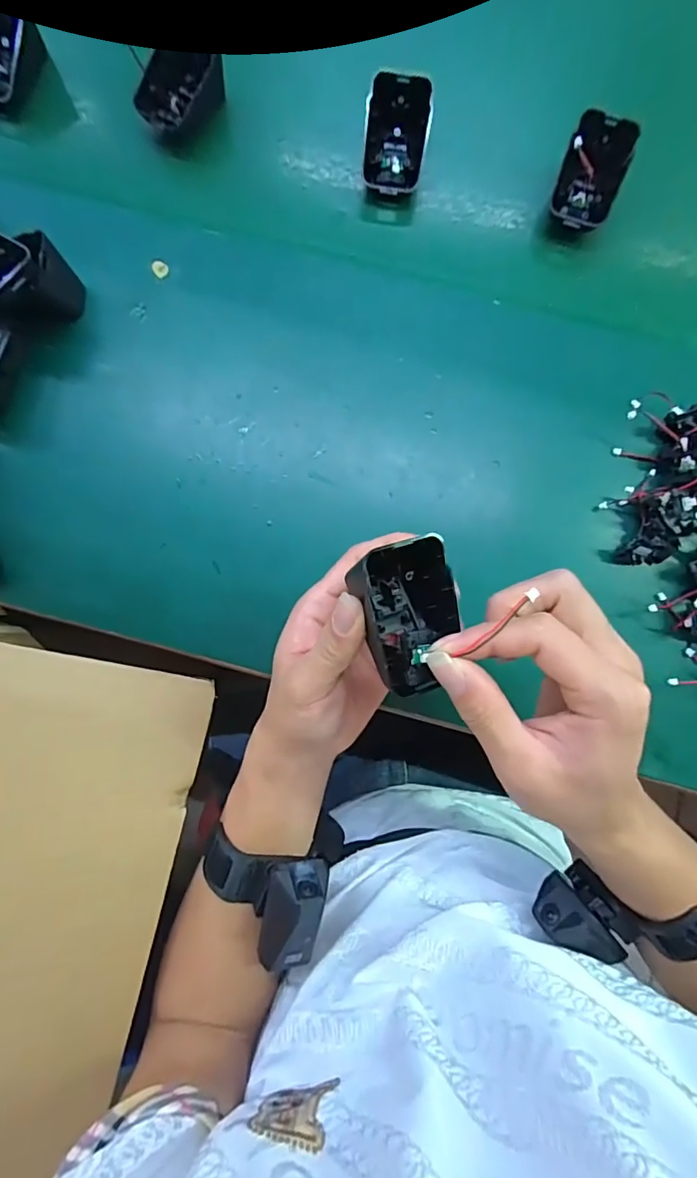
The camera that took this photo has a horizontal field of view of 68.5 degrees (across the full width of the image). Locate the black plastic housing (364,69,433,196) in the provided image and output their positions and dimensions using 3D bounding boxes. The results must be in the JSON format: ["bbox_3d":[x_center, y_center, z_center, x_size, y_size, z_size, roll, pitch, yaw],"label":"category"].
[{"bbox_3d":[0.034,-0.325,0.370,0.046,0.041,0.065,7,82,0],"label":"black plastic housing"}]

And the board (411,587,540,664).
[{"bbox_3d":[0.053,0.018,0.217,0.059,0.006,0.012,-27,83,19],"label":"board"}]

